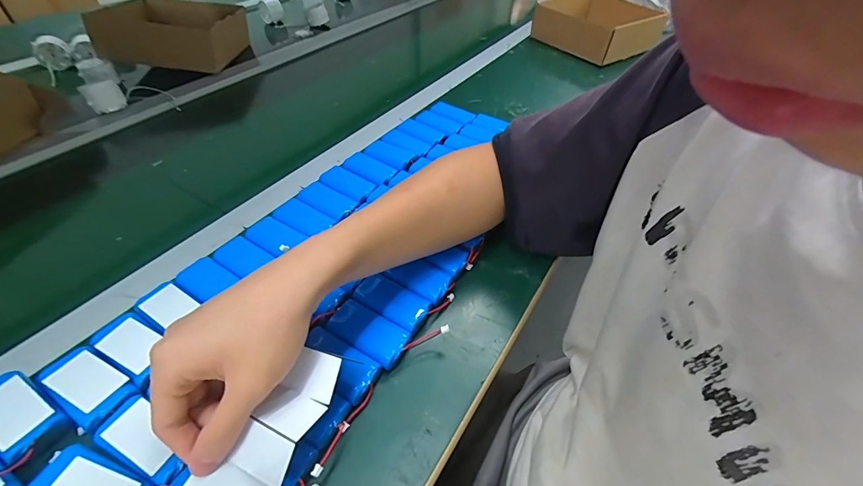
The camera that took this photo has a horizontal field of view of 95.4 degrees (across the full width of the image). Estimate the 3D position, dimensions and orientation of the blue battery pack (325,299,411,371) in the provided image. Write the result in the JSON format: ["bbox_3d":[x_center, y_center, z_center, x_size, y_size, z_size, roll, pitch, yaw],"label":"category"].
[{"bbox_3d":[-0.055,0.079,0.339,0.069,0.017,0.036,22,48,20],"label":"blue battery pack"}]

